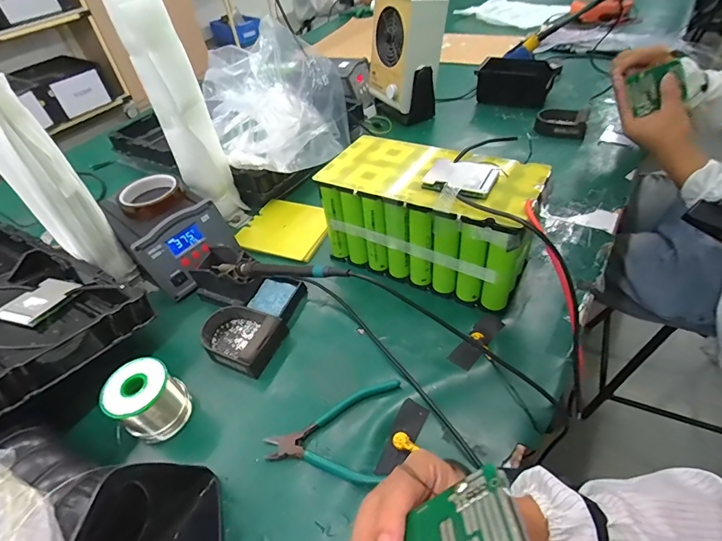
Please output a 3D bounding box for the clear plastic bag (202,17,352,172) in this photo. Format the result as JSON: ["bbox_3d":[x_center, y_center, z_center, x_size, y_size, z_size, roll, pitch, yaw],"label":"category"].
[{"bbox_3d":[-0.162,-0.300,0.689,0.199,0.211,0.283,-18,46,-12],"label":"clear plastic bag"}]

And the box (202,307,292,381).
[{"bbox_3d":[-0.158,0.084,0.518,0.107,0.030,0.078,13,48,19],"label":"box"}]

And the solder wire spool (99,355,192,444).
[{"bbox_3d":[-0.240,0.149,0.454,0.056,0.085,0.067,21,51,25],"label":"solder wire spool"}]

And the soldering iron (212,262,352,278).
[{"bbox_3d":[-0.106,0.000,0.497,0.233,0.015,0.017,2,43,36],"label":"soldering iron"}]

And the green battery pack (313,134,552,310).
[{"bbox_3d":[0.092,-0.079,0.560,0.276,0.156,0.139,20,51,24],"label":"green battery pack"}]

